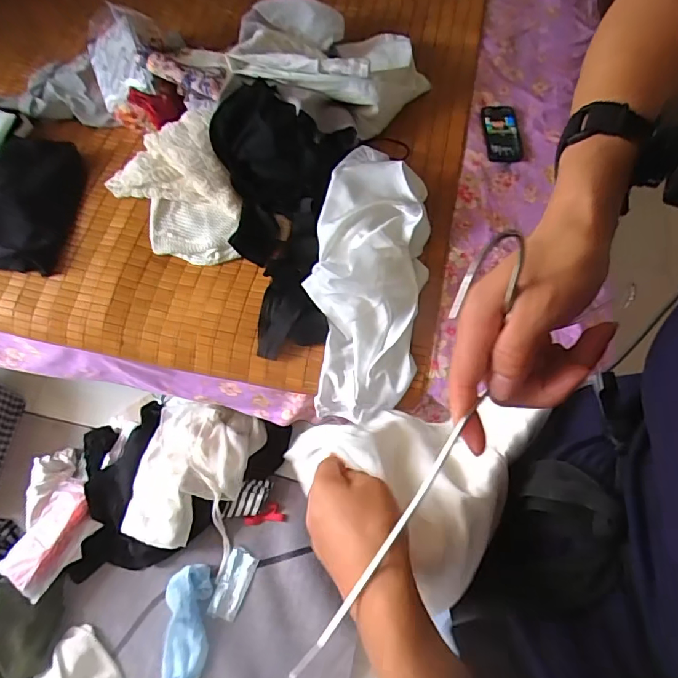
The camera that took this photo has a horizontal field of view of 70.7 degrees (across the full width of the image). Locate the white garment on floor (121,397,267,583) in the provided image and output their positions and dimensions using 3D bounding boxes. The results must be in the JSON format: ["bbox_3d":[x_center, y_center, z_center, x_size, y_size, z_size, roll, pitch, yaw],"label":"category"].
[{"bbox_3d":[-0.357,0.341,1.181,0.272,0.101,0.355,13,67,7],"label":"white garment on floor"}]

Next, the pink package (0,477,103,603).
[{"bbox_3d":[-0.665,0.451,1.107,0.148,0.048,0.233,30,70,14],"label":"pink package"}]

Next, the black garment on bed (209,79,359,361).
[{"bbox_3d":[-0.099,-0.254,0.977,0.268,0.091,0.561,-6,79,-1],"label":"black garment on bed"}]

